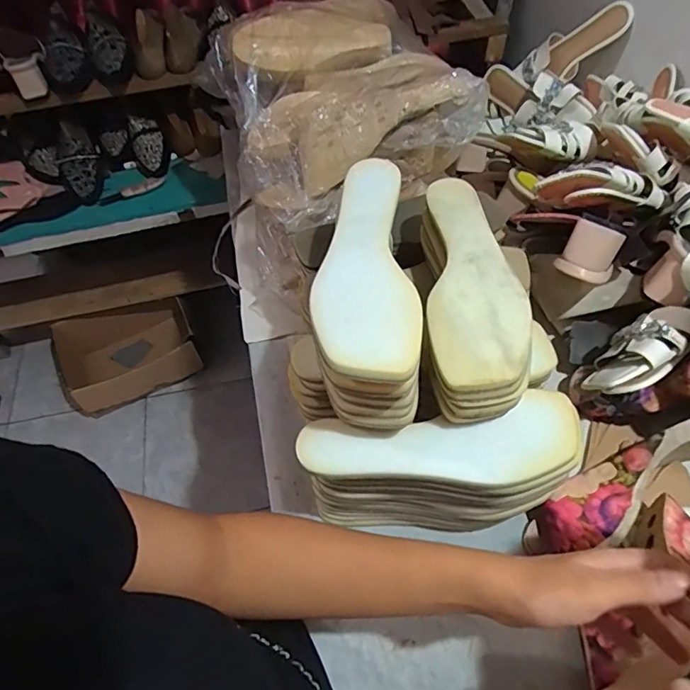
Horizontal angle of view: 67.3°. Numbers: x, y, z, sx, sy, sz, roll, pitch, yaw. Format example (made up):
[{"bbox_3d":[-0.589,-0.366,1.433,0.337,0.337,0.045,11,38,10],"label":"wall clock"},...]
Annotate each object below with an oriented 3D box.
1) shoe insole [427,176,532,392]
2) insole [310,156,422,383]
[{"bbox_3d":[0.116,-0.065,0.455,0.081,0.014,0.230,3,56,5],"label":"shoe insole"},{"bbox_3d":[0.020,-0.075,0.418,0.078,0.018,0.231,2,56,4],"label":"insole"}]

